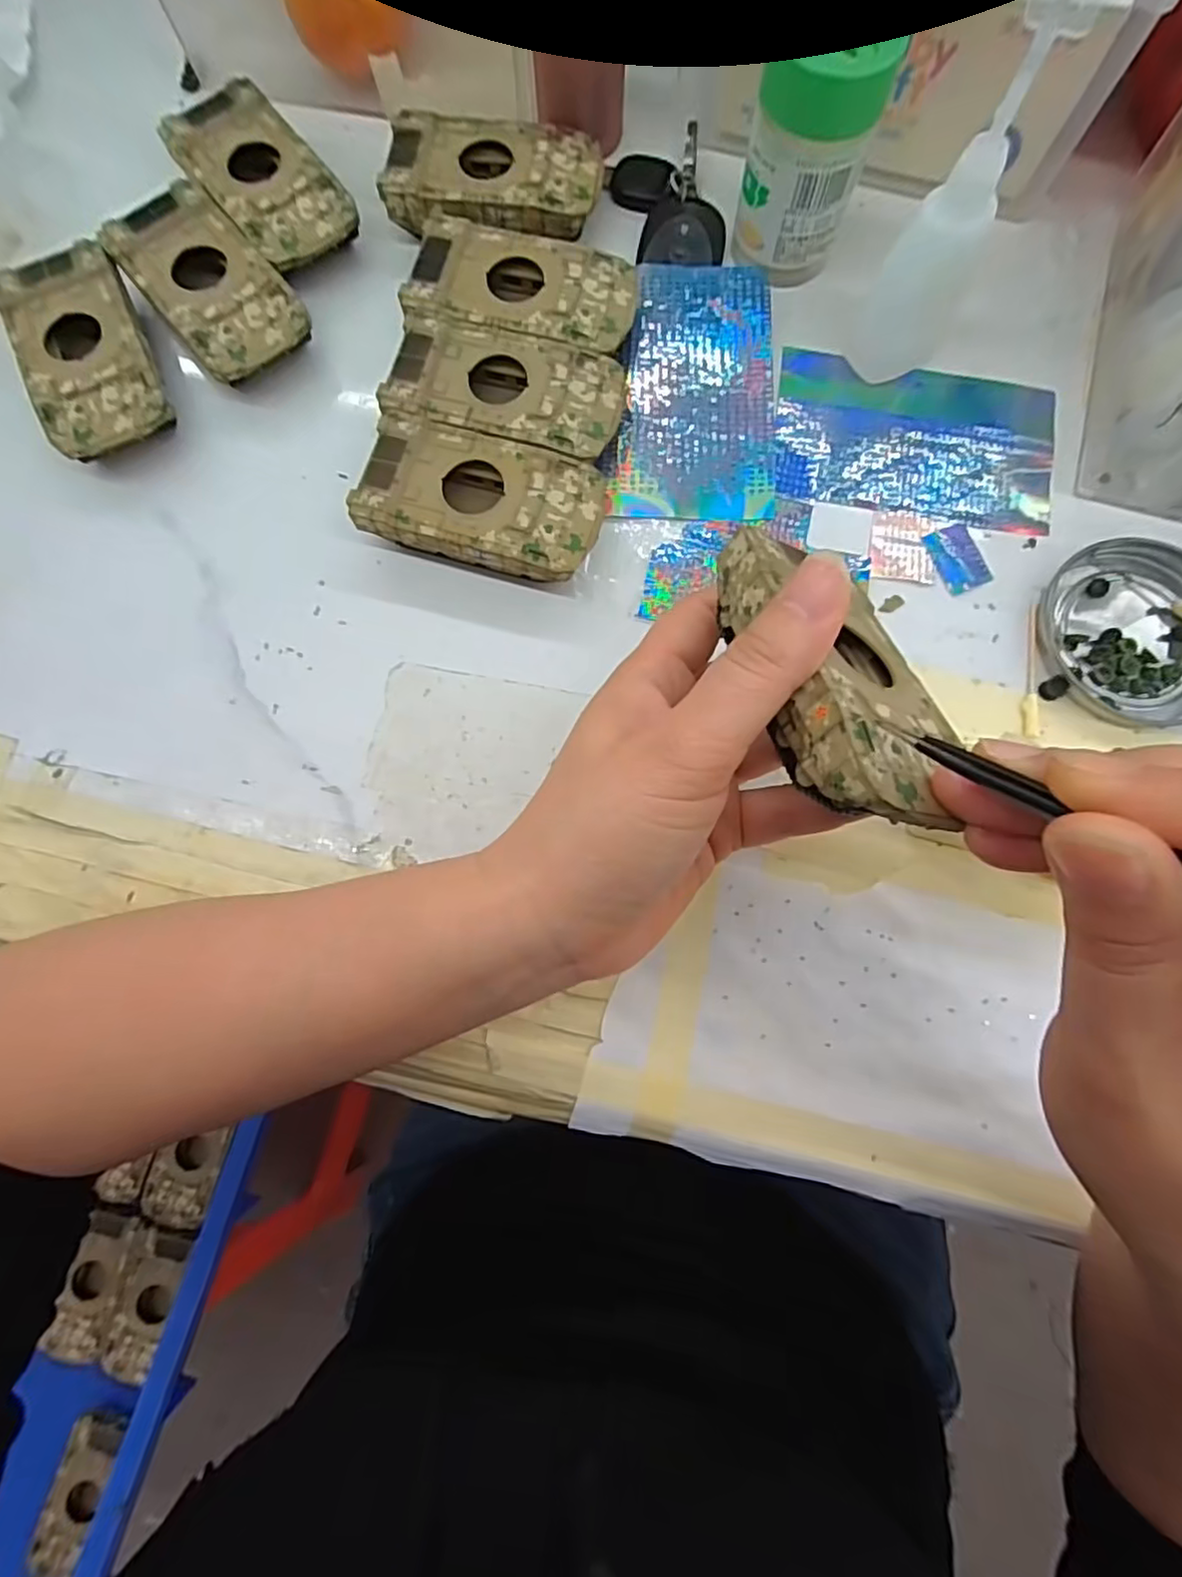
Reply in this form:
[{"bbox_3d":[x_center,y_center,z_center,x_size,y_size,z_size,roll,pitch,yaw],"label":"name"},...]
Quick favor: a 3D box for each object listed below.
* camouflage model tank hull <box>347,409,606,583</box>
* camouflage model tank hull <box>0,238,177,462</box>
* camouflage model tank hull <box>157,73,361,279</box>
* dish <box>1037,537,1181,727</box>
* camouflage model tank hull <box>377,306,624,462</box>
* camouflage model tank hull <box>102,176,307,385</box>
[{"bbox_3d":[-0.044,-0.116,0.269,0.095,0.025,0.052,16,79,4],"label":"camouflage model tank hull"},{"bbox_3d":[-0.218,-0.186,0.285,0.049,0.029,0.093,-24,79,-4],"label":"camouflage model tank hull"},{"bbox_3d":[-0.152,-0.280,0.304,0.050,0.026,0.091,-39,81,-6],"label":"camouflage model tank hull"},{"bbox_3d":[0.224,-0.064,0.264,0.076,0.007,0.074,0,79,1],"label":"dish"},{"bbox_3d":[-0.035,-0.167,0.278,0.096,0.023,0.052,14,79,4],"label":"camouflage model tank hull"},{"bbox_3d":[-0.169,-0.222,0.293,0.050,0.028,0.092,-40,81,-7],"label":"camouflage model tank hull"}]

